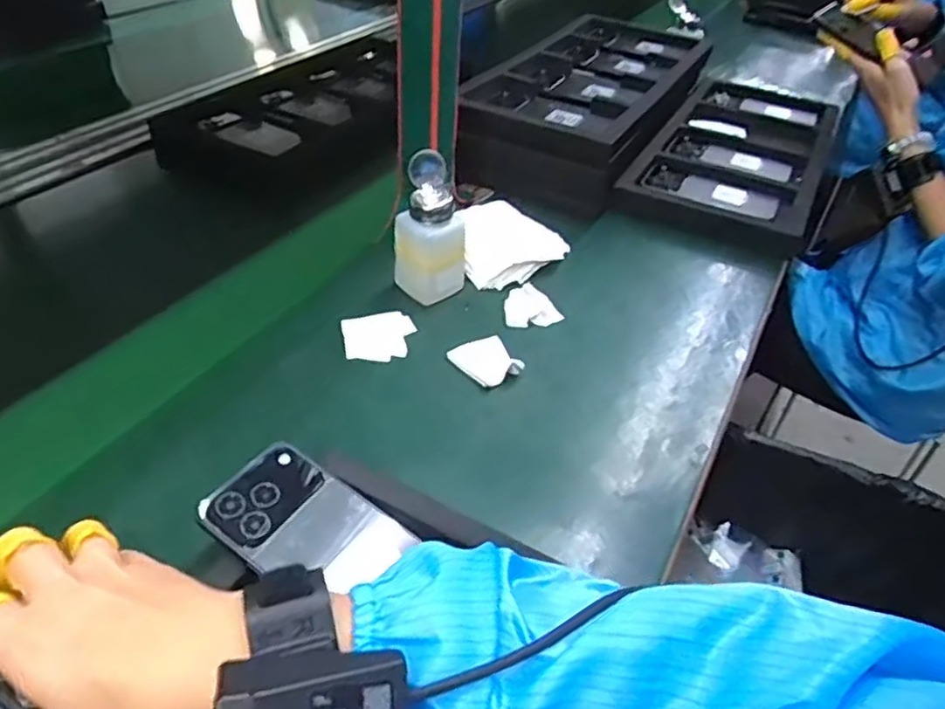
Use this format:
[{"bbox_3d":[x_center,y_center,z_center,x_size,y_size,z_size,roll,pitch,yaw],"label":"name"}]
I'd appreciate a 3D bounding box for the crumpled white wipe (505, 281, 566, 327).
[{"bbox_3d":[0.059,-0.048,0.654,0.052,0.015,0.046,3,41,-1],"label":"crumpled white wipe"}]

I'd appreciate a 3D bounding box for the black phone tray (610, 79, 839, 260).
[{"bbox_3d":[0.383,-0.288,0.938,0.236,0.049,0.484,22,45,19],"label":"black phone tray"}]

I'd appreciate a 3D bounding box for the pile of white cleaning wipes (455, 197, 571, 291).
[{"bbox_3d":[0.046,-0.123,0.731,0.109,0.024,0.133,-1,42,-6],"label":"pile of white cleaning wipes"}]

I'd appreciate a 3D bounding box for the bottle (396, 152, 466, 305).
[{"bbox_3d":[-0.040,-0.114,0.632,0.057,0.131,0.052,32,49,28],"label":"bottle"}]

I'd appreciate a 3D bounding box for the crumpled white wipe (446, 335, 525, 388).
[{"bbox_3d":[0.013,0.004,0.595,0.049,0.012,0.054,-22,48,-26],"label":"crumpled white wipe"}]

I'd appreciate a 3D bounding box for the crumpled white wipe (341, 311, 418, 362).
[{"bbox_3d":[-0.084,-0.017,0.616,0.063,0.004,0.059,-7,49,-14],"label":"crumpled white wipe"}]

